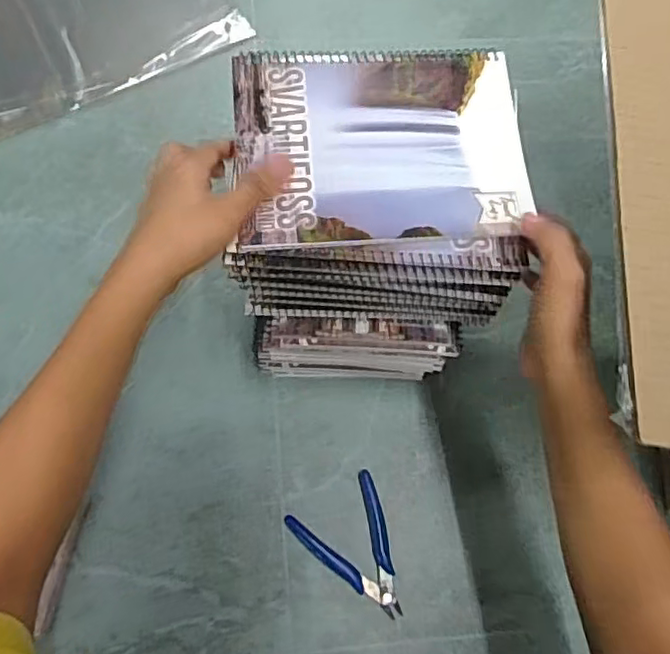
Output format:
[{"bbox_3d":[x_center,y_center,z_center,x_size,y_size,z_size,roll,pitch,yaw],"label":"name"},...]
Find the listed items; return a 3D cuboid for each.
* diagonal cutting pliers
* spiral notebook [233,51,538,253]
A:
[{"bbox_3d":[0.024,0.202,0.543,0.083,0.015,0.118,-31,76,-14],"label":"diagonal cutting pliers"},{"bbox_3d":[0.033,-0.127,0.416,0.196,0.016,0.148,-4,69,-3],"label":"spiral notebook"}]

